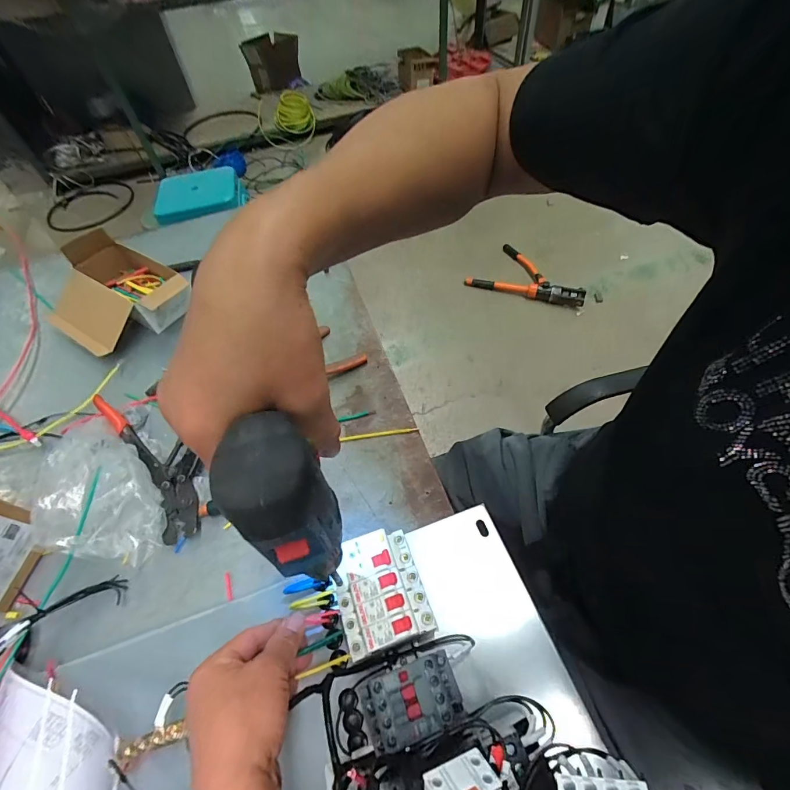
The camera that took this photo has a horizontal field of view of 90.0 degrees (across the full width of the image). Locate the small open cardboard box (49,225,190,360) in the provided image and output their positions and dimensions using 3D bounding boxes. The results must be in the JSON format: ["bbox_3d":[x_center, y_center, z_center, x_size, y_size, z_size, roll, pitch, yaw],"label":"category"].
[{"bbox_3d":[-0.472,-0.166,0.661,0.218,0.084,0.176,29,62,22],"label":"small open cardboard box"}]

